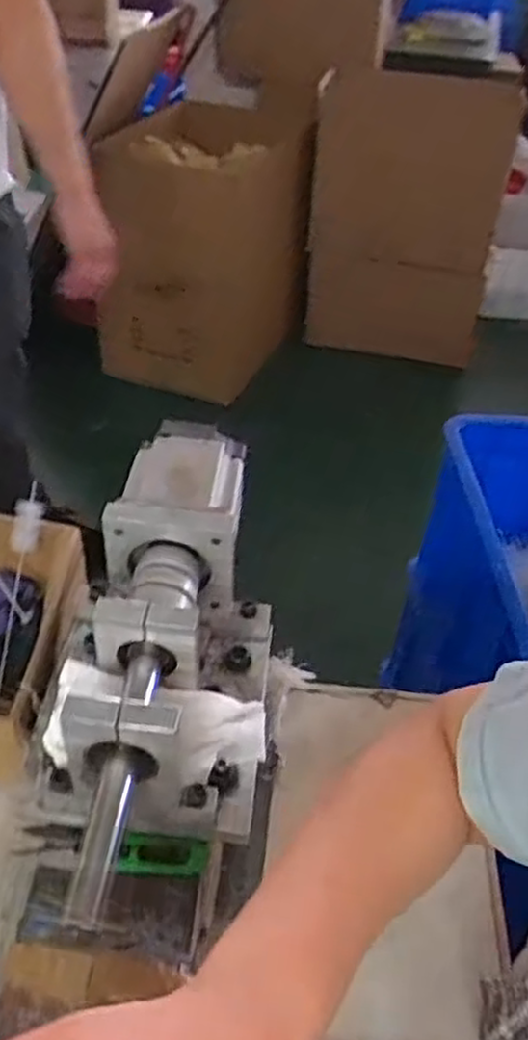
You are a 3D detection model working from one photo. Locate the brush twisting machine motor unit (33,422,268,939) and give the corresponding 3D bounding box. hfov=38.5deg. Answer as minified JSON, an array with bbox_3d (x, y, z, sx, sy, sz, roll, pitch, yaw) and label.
[{"bbox_3d":[-0.064,0.092,0.488,0.135,0.142,0.323,4,42,-1],"label":"brush twisting machine motor unit"}]

